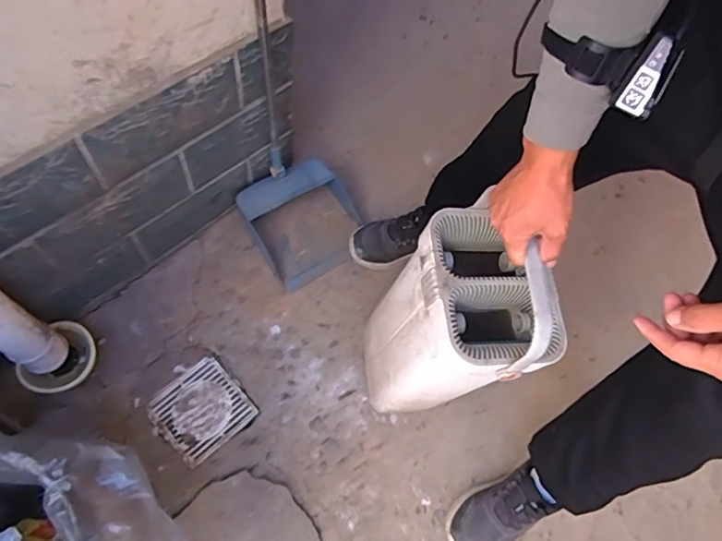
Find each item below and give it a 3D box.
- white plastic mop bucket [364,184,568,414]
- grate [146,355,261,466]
[{"bbox_3d":[0.134,0.094,0.817,0.195,0.471,0.233,-13,63,-11],"label":"white plastic mop bucket"},{"bbox_3d":[-0.343,0.297,1.109,0.175,0.023,0.172,-39,75,-21],"label":"grate"}]

